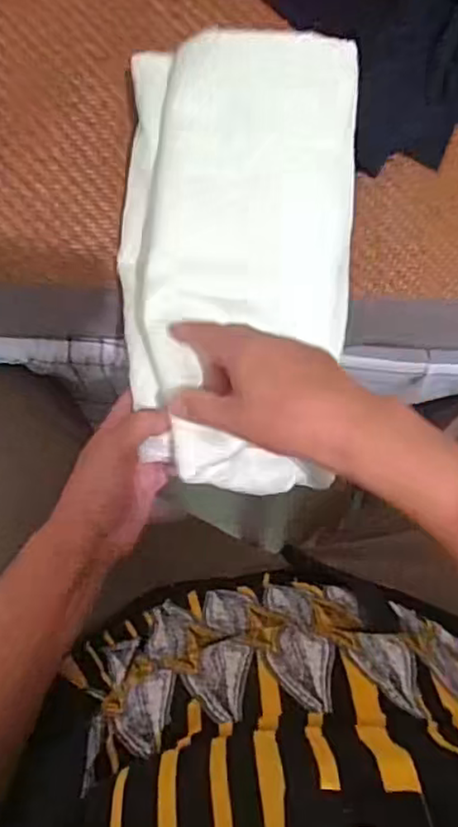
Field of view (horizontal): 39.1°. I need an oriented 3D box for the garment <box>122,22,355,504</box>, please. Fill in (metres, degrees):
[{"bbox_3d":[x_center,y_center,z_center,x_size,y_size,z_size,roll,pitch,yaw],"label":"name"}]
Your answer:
[{"bbox_3d":[0.008,-0.113,0.487,0.173,0.072,0.333,2,82,-6],"label":"garment"}]

